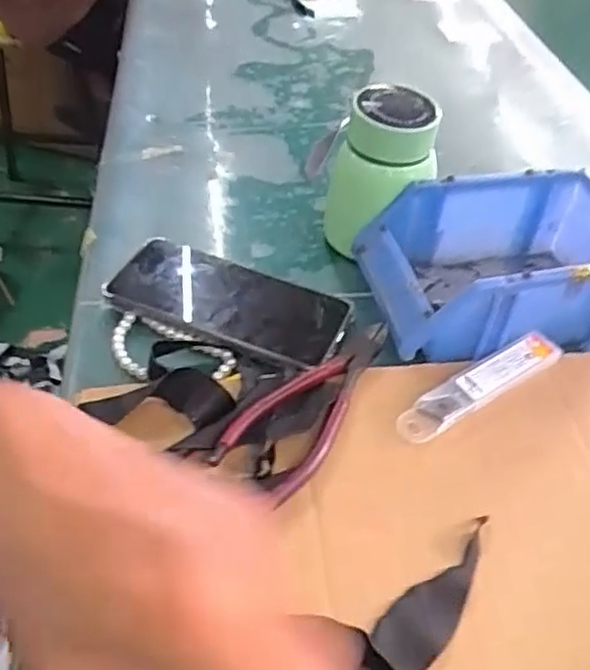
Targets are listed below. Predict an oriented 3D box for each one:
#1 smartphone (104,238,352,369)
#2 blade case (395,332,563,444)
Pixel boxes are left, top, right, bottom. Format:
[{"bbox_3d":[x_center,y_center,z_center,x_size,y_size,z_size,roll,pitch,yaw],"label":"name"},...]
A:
[{"bbox_3d":[-0.045,-0.024,0.469,0.159,0.011,0.078,15,45,10],"label":"smartphone"},{"bbox_3d":[0.115,0.030,0.421,0.126,0.010,0.025,-24,51,-26],"label":"blade case"}]

